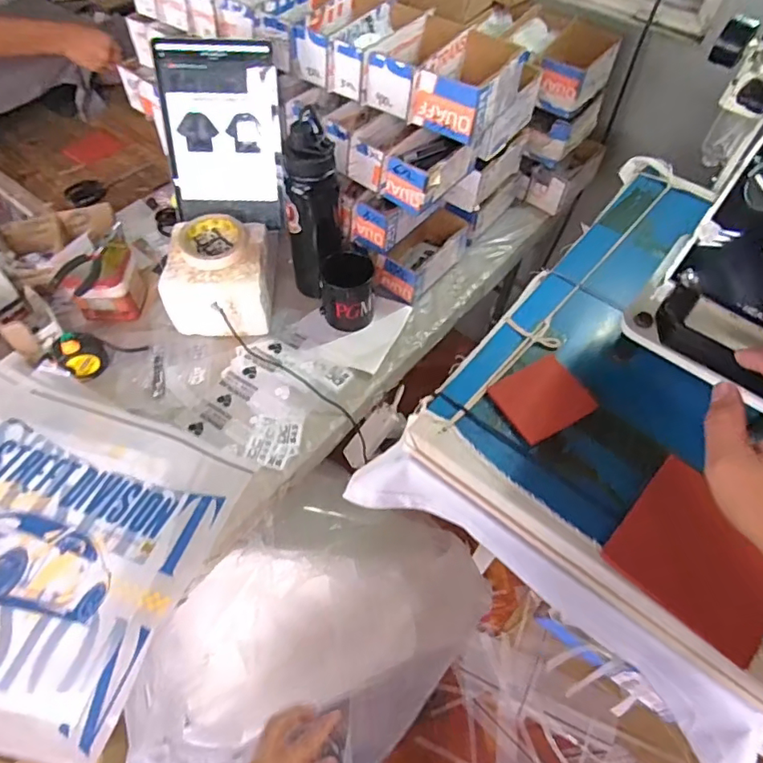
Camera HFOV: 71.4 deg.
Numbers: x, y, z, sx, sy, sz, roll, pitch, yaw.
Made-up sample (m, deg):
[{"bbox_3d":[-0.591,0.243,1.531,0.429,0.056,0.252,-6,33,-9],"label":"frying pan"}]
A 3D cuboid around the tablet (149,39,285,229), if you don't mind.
[{"bbox_3d":[-0.226,-0.348,0.759,0.160,0.234,0.013,-1,31,-3],"label":"tablet"}]

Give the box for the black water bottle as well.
[{"bbox_3d":[-0.098,-0.232,0.764,0.080,0.268,0.077,1,55,-3],"label":"black water bottle"}]

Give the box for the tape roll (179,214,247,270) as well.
[{"bbox_3d":[-0.244,-0.203,0.771,0.089,0.016,0.105,-13,57,-12],"label":"tape roll"}]

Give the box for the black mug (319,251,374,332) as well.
[{"bbox_3d":[-0.051,-0.138,0.814,0.082,0.113,0.079,1,55,-3],"label":"black mug"}]

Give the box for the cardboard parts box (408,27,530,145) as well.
[{"bbox_3d":[0.129,-0.418,0.742,0.098,0.073,0.193,29,58,15],"label":"cardboard parts box"}]

